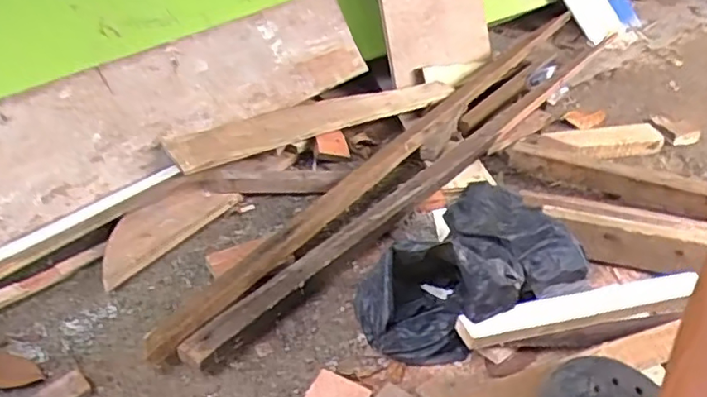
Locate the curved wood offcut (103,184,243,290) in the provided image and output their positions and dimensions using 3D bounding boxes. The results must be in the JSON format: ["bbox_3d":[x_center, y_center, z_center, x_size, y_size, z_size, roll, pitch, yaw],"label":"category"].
[{"bbox_3d":[-0.262,0.033,0.841,0.078,0.015,0.228,38,43,12],"label":"curved wood offcut"}]

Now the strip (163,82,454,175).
[{"bbox_3d":[-0.047,-0.147,1.044,0.568,0.024,0.082,-21,58,-36],"label":"strip"}]

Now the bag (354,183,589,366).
[{"bbox_3d":[0.155,0.081,0.727,0.183,0.092,0.279,28,42,31],"label":"bag"}]

